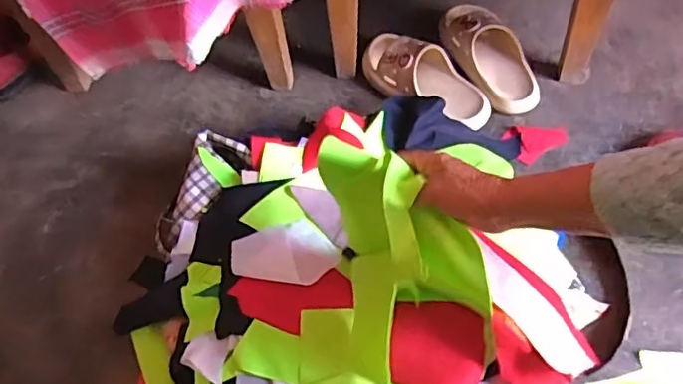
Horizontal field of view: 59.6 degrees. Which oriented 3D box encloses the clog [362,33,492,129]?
[{"bbox_3d":[0.130,-0.179,0.919,0.215,0.067,0.089,35,68,21],"label":"clog"}]

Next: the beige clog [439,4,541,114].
[{"bbox_3d":[0.231,-0.217,0.936,0.088,0.062,0.210,-18,61,-6],"label":"beige clog"}]

